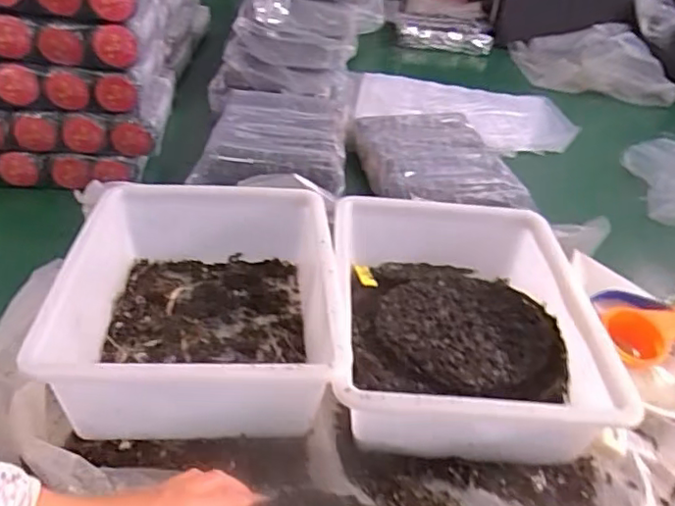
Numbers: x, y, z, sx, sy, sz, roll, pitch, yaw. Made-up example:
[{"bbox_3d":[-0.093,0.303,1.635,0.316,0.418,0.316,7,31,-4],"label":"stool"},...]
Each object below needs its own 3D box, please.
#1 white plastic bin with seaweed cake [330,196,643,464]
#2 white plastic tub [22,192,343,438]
[{"bbox_3d":[0.142,0.068,0.692,0.291,0.107,0.367,5,38,-3],"label":"white plastic bin with seaweed cake"},{"bbox_3d":[-0.143,0.045,0.674,0.259,0.139,0.363,2,38,-6],"label":"white plastic tub"}]

